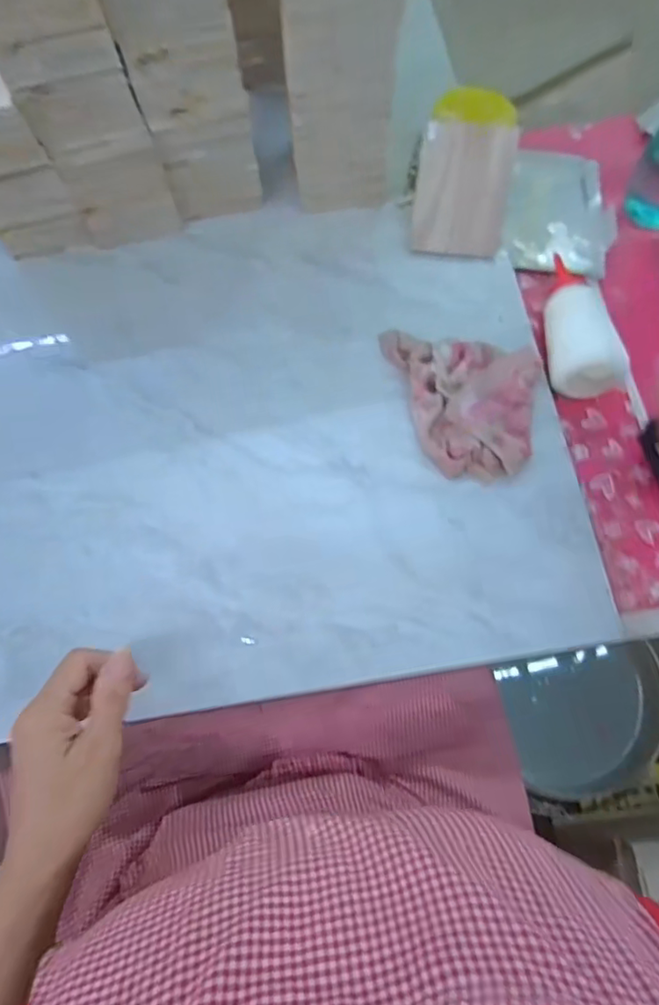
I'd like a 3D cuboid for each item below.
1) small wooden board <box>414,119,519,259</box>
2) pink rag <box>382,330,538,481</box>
[{"bbox_3d":[0.130,-0.301,0.552,0.087,0.005,0.111,6,119,4],"label":"small wooden board"},{"bbox_3d":[0.116,-0.091,0.512,0.137,0.025,0.134,6,74,3],"label":"pink rag"}]

